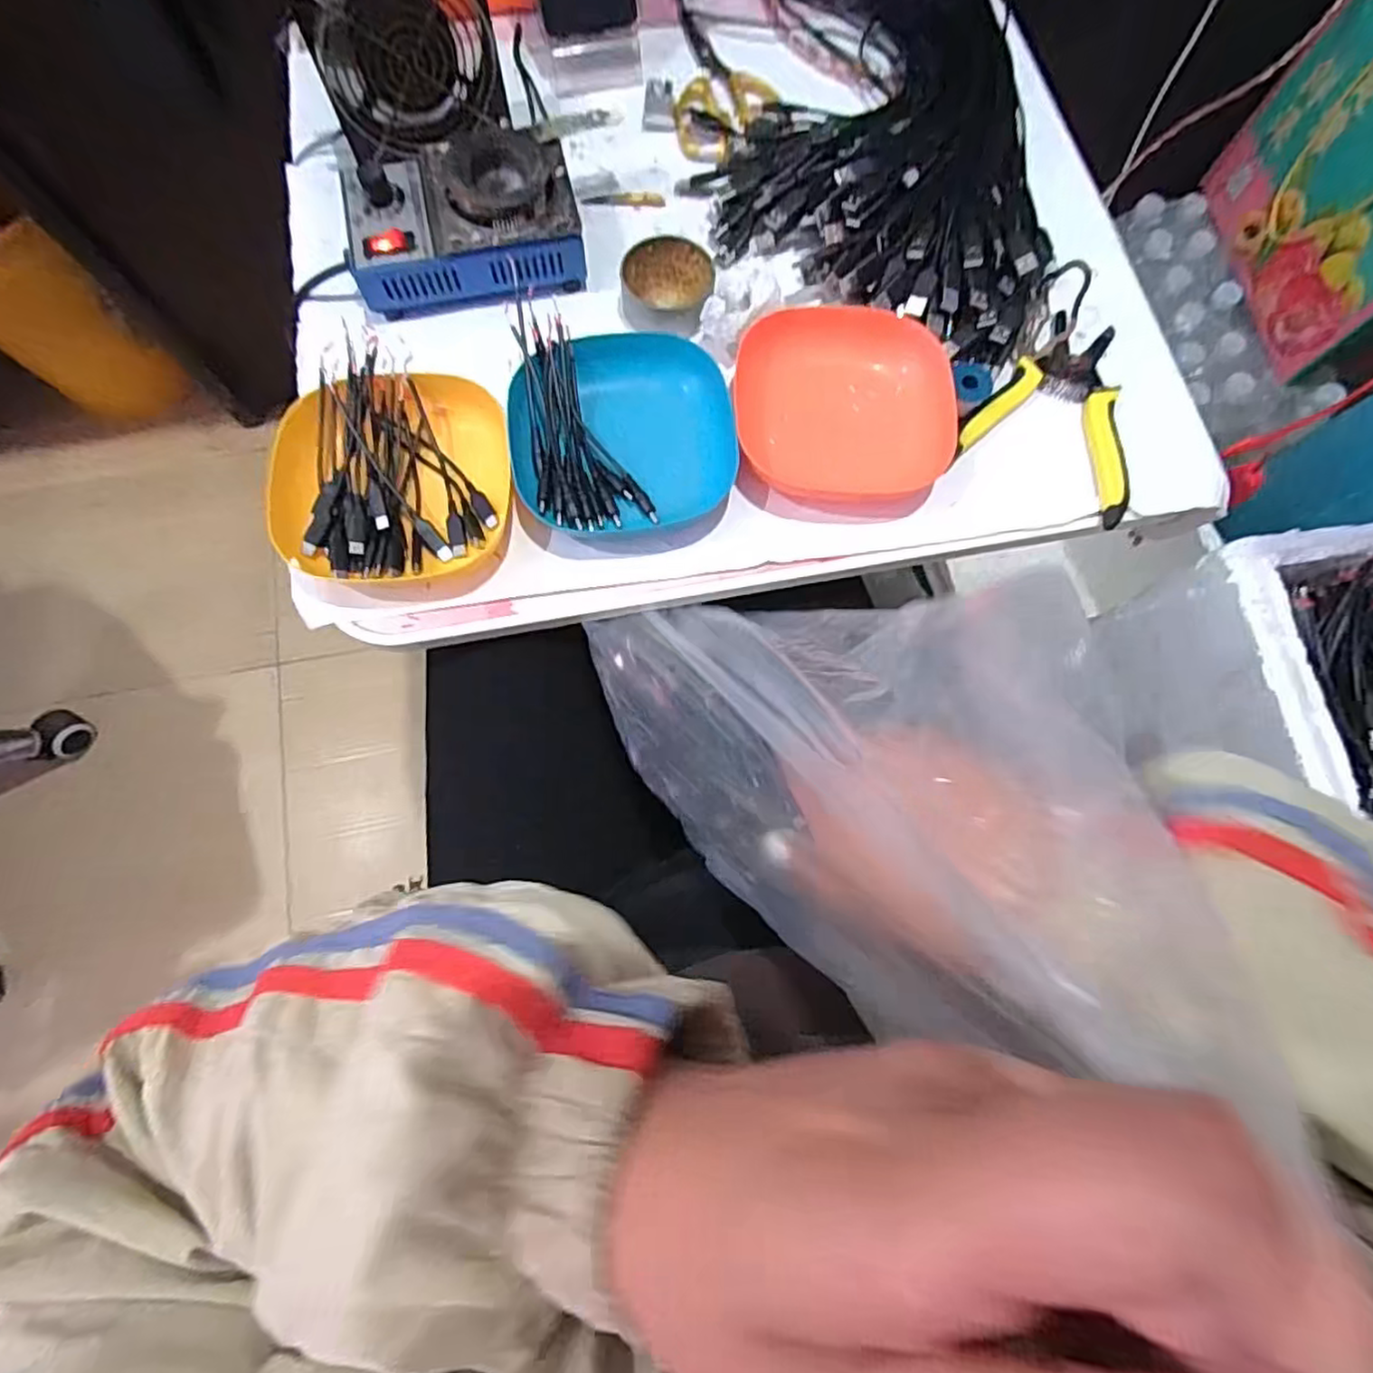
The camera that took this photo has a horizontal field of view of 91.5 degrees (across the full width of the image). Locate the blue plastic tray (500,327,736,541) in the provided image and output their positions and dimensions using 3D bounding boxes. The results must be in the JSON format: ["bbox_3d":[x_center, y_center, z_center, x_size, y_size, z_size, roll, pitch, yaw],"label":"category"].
[{"bbox_3d":[-0.041,-0.166,0.428,0.135,0.025,0.137,-9,76,-4],"label":"blue plastic tray"}]

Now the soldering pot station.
[{"bbox_3d":[-0.149,-0.315,0.450,0.150,0.056,0.097,-8,76,-4],"label":"soldering pot station"}]

